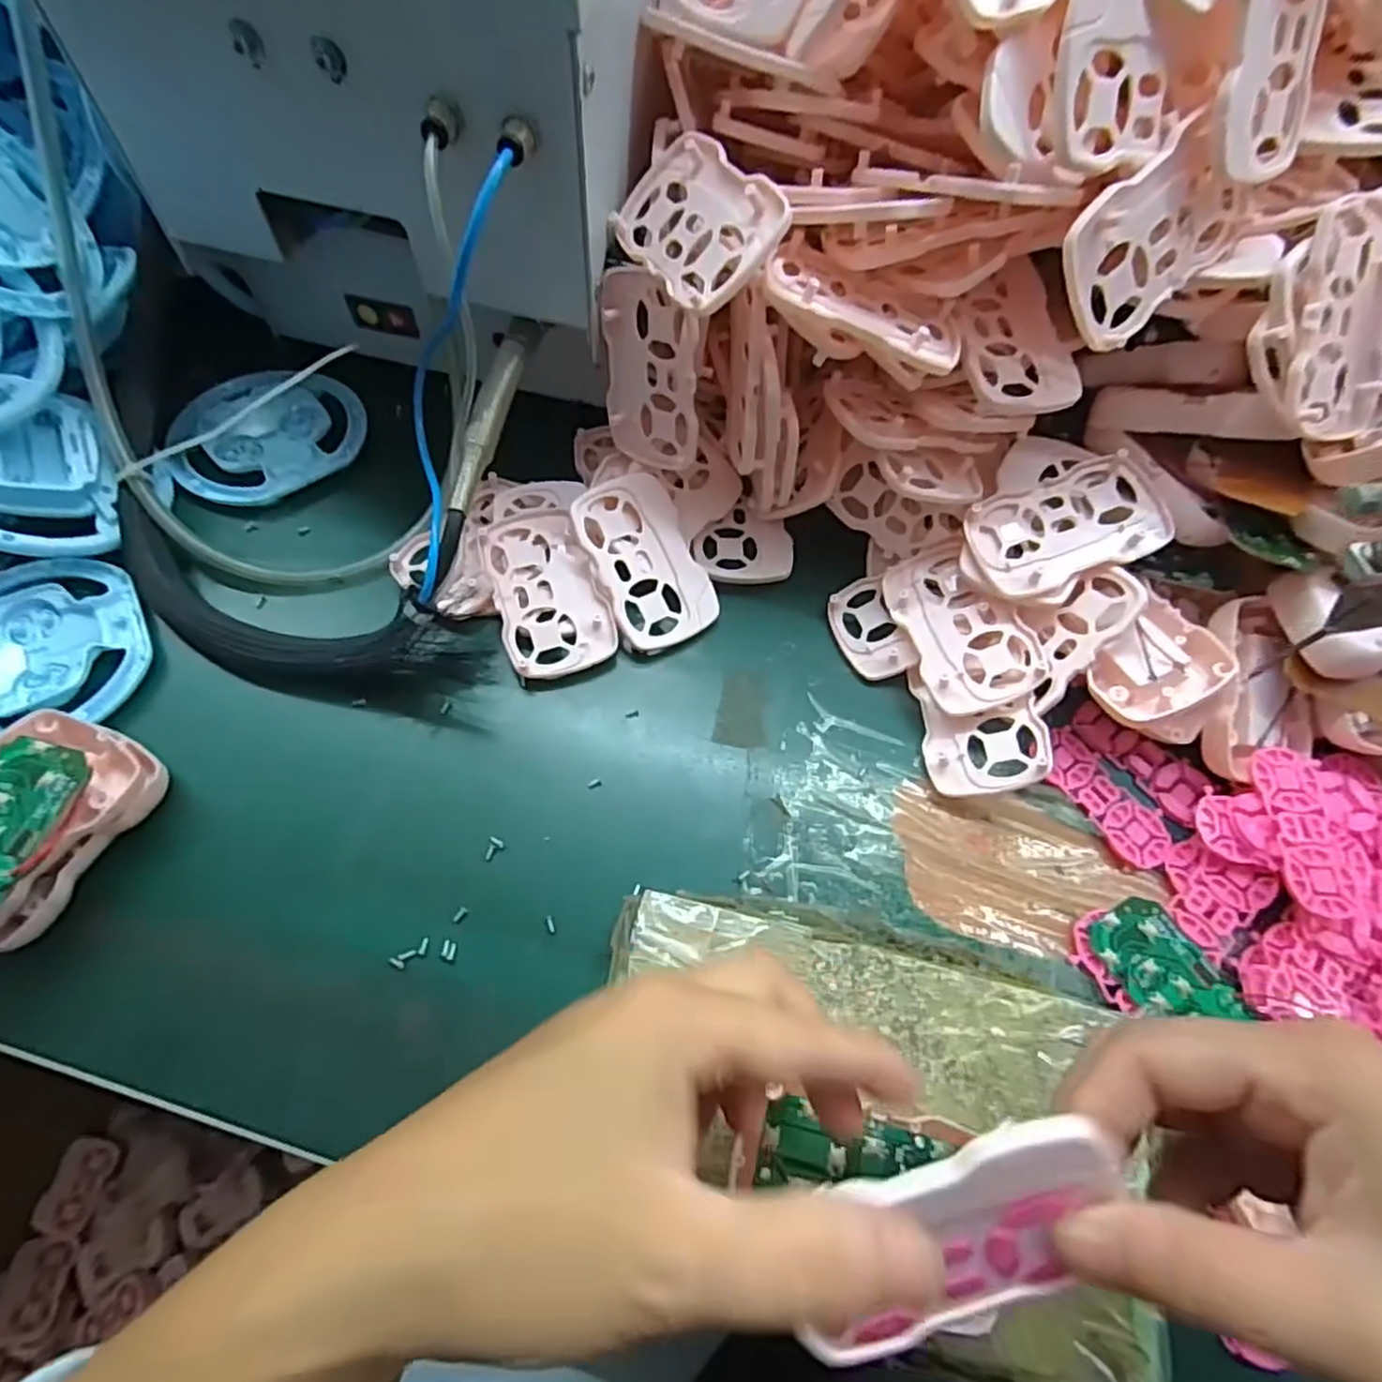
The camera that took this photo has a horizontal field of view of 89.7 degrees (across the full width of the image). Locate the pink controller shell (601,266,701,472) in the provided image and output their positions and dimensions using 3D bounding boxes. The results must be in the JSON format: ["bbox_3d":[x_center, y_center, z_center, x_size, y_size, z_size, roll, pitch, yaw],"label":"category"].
[{"bbox_3d":[-0.020,-0.152,0.335,0.051,0.086,0.008,21,43,24],"label":"pink controller shell"}]

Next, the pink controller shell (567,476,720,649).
[{"bbox_3d":[-0.023,-0.067,0.358,0.053,0.004,0.087,-25,92,-17],"label":"pink controller shell"}]

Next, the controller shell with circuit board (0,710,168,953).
[{"bbox_3d":[-0.266,0.055,0.279,0.056,0.040,0.091,26,64,8],"label":"controller shell with circuit board"}]

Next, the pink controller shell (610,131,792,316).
[{"bbox_3d":[0.000,-0.197,0.290,0.053,0.011,0.085,-44,61,17],"label":"pink controller shell"}]

